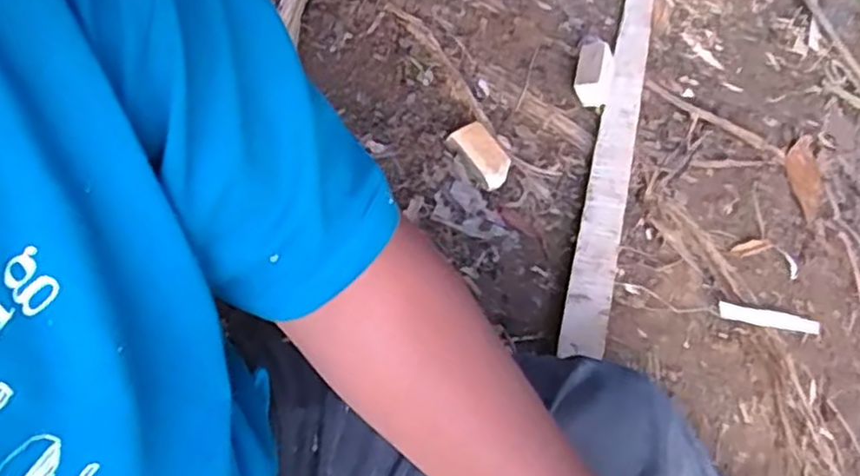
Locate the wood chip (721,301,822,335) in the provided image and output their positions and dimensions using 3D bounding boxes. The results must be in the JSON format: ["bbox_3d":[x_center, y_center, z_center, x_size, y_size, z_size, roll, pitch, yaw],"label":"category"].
[{"bbox_3d":[0.435,0.104,0.890,0.168,0.007,0.021,11,55,-21],"label":"wood chip"}]

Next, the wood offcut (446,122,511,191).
[{"bbox_3d":[0.063,-0.100,0.856,0.050,0.028,0.085,-36,79,-4],"label":"wood offcut"}]

